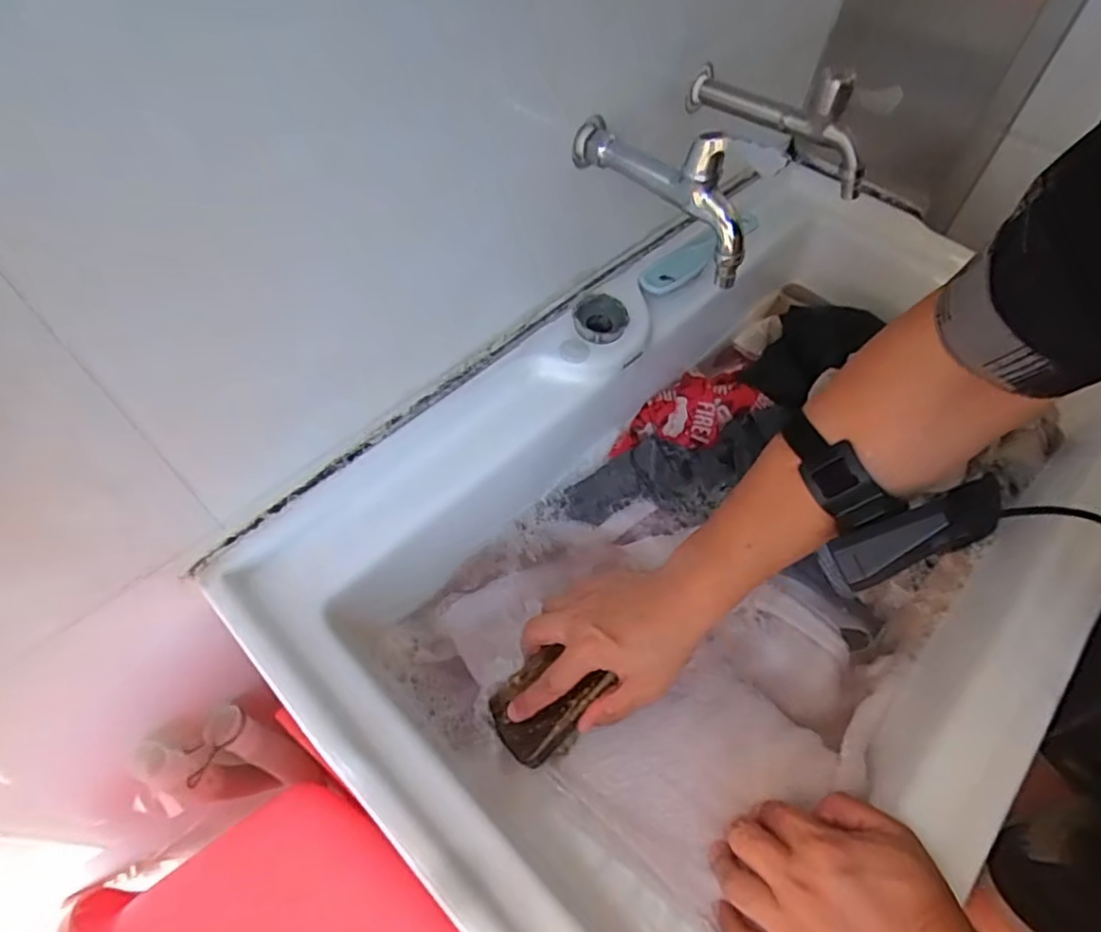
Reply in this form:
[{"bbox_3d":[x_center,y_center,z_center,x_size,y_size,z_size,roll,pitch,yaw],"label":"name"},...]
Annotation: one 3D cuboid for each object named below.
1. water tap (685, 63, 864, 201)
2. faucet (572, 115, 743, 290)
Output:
[{"bbox_3d":[0.192,-0.301,0.527,0.047,0.076,0.174,-34,62,-22],"label":"water tap"},{"bbox_3d":[0.086,-0.218,0.470,0.039,0.092,0.162,-36,62,-22],"label":"faucet"}]

